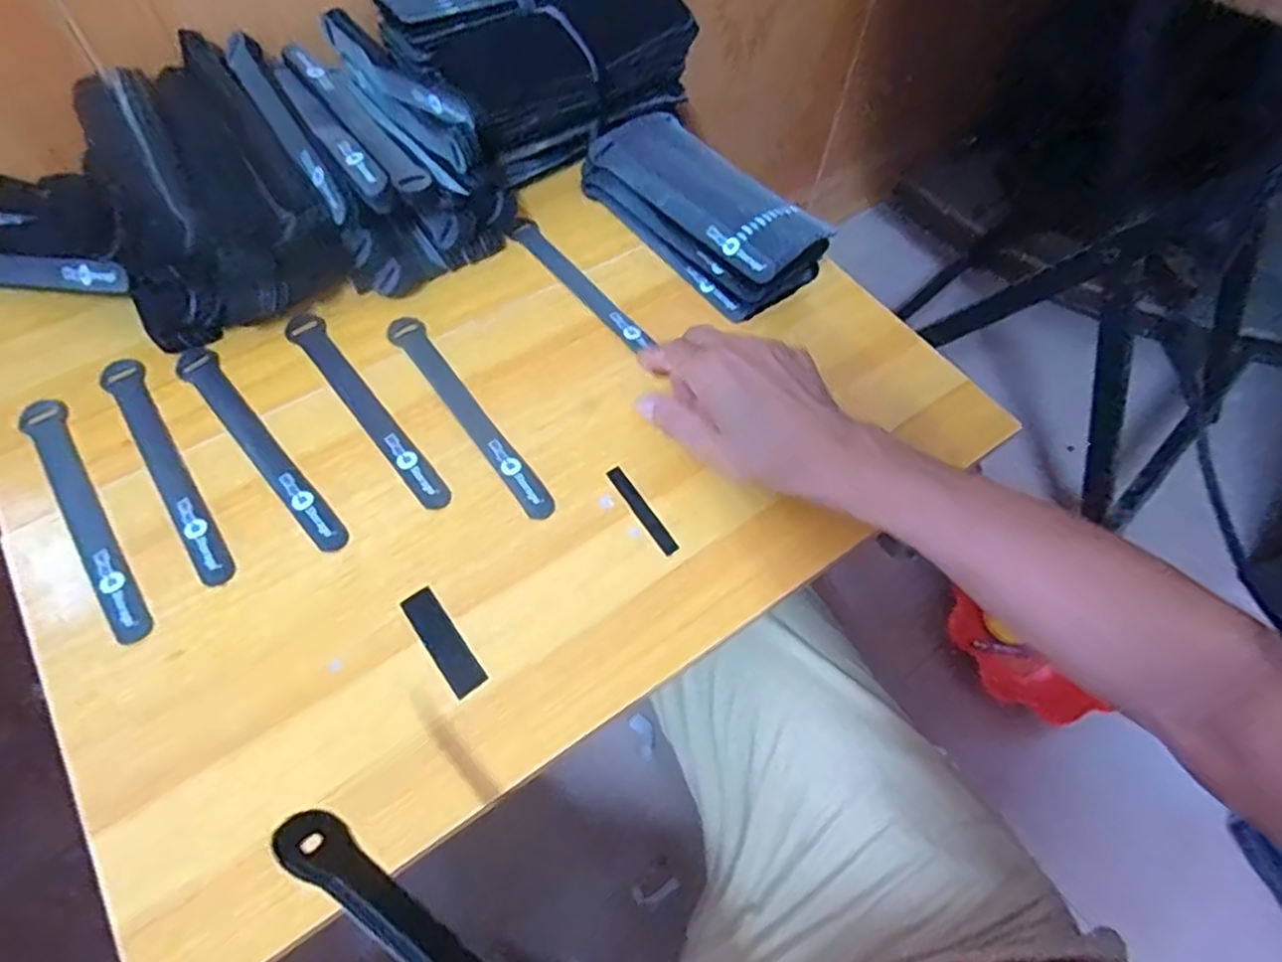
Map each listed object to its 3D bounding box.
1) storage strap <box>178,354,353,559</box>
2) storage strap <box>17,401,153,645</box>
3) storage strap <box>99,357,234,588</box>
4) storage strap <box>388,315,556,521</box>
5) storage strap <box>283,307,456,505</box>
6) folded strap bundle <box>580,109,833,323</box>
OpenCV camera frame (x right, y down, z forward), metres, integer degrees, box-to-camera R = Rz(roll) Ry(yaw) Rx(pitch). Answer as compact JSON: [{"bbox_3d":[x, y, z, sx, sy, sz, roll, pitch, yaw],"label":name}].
[{"bbox_3d":[-0.253,-0.025,0.466,0.025,0.004,0.198,-36,68,-21],"label":"storage strap"},{"bbox_3d":[-0.346,0.018,0.436,0.025,0.004,0.201,-34,67,-20],"label":"storage strap"},{"bbox_3d":[-0.308,-0.013,0.457,0.027,0.004,0.201,-34,67,-20],"label":"storage strap"},{"bbox_3d":[-0.122,-0.050,0.487,0.026,0.004,0.201,-31,66,-19],"label":"storage strap"},{"bbox_3d":[-0.192,-0.052,0.486,0.025,0.005,0.201,-33,67,-20],"label":"storage strap"},{"bbox_3d":[0.048,-0.220,0.570,0.094,0.047,0.208,-35,67,-21],"label":"folded strap bundle"}]

